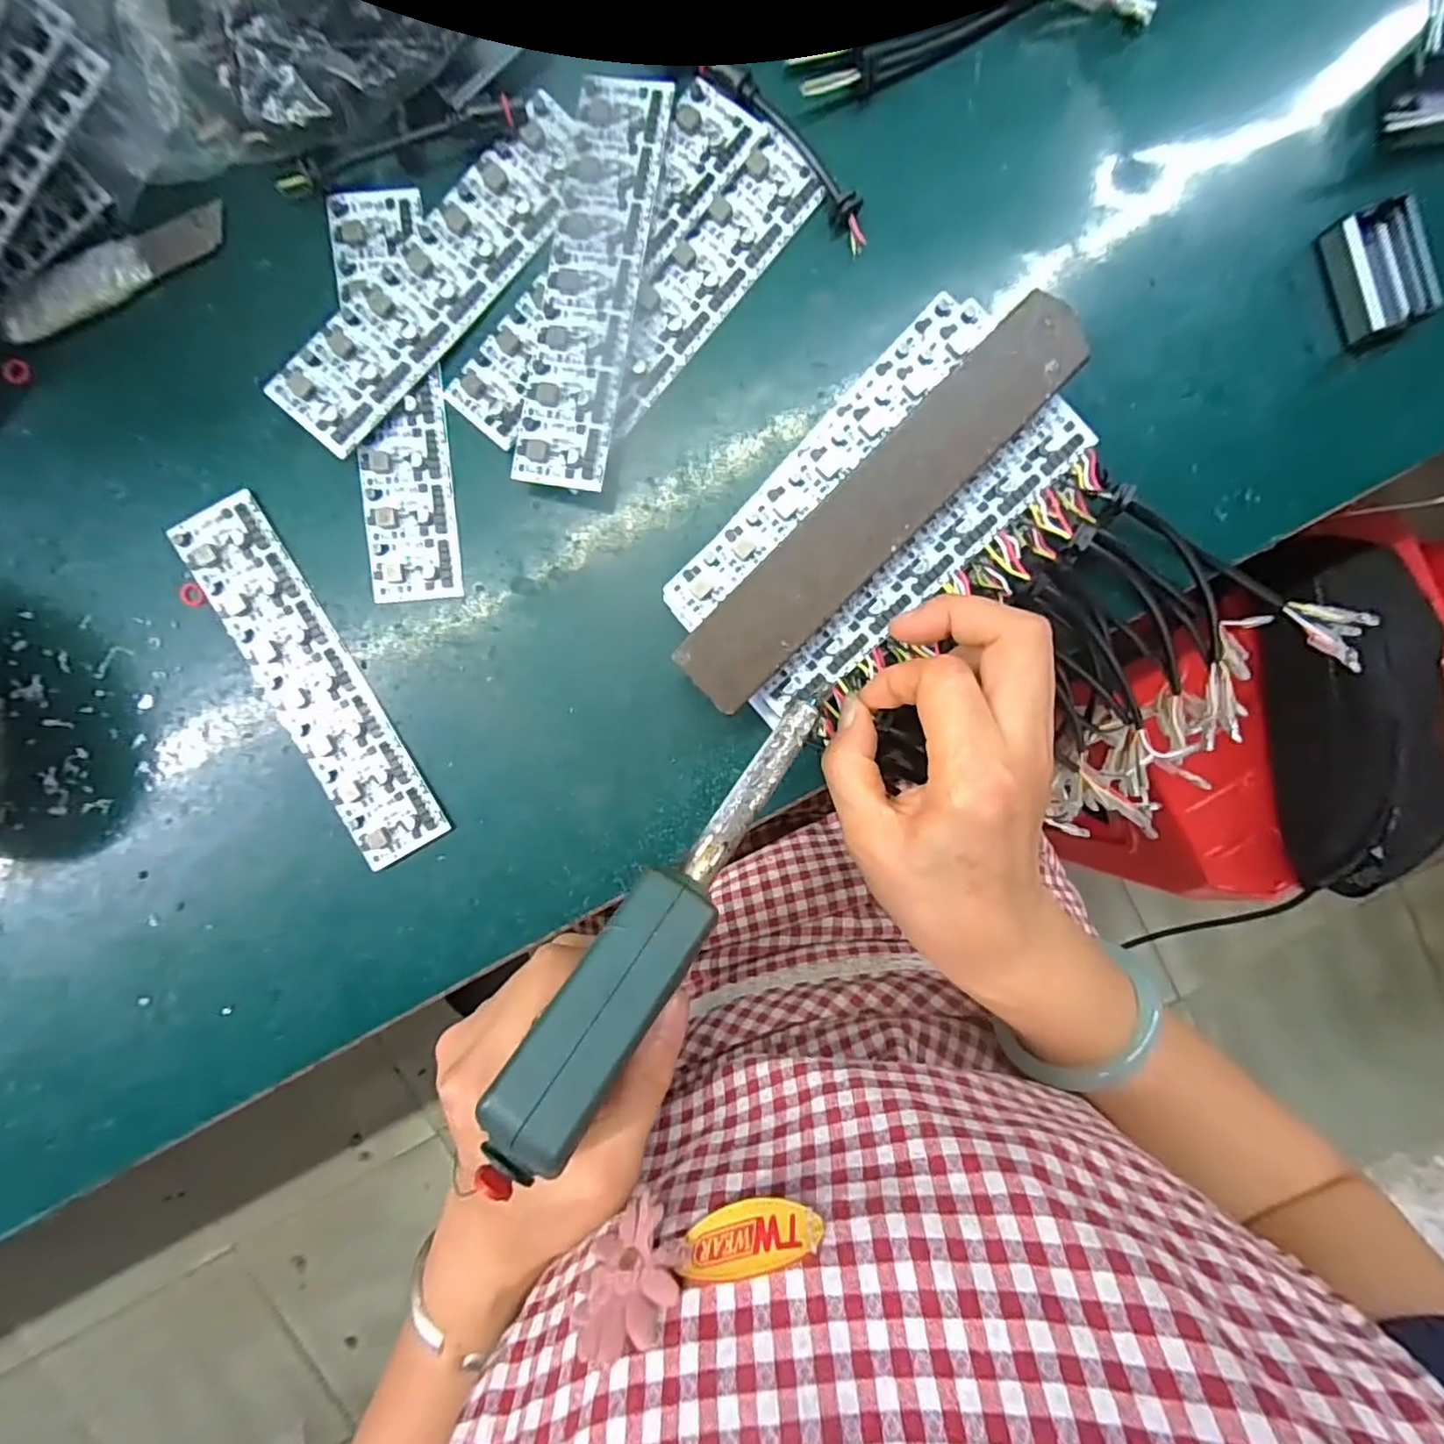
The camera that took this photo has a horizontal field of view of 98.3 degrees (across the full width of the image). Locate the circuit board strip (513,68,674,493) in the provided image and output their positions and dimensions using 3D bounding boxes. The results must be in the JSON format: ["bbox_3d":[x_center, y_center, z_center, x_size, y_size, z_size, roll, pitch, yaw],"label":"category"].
[{"bbox_3d":[-0.056,-0.186,0.266,0.041,0.004,0.171,11,91,5],"label":"circuit board strip"}]

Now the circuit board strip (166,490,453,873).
[{"bbox_3d":[-0.185,-0.017,0.283,0.038,0.007,0.173,-29,94,2],"label":"circuit board strip"}]

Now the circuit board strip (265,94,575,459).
[{"bbox_3d":[-0.123,-0.191,0.266,0.040,0.013,0.168,41,93,-3],"label":"circuit board strip"}]

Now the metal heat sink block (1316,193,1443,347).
[{"bbox_3d":[0.286,-0.195,0.271,0.035,0.015,0.051,-22,95,1],"label":"metal heat sink block"}]

